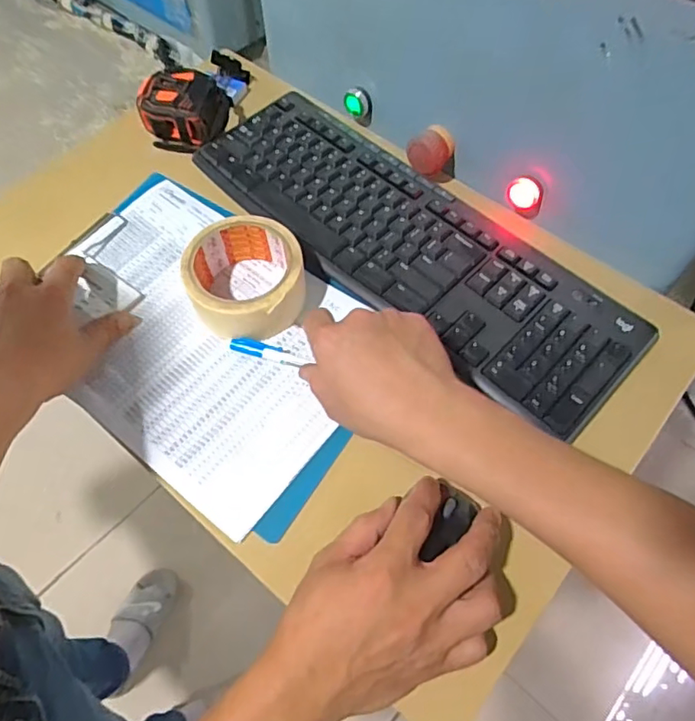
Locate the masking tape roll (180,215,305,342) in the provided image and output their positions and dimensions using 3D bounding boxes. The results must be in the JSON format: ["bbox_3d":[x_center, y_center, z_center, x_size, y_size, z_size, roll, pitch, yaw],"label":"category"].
[{"bbox_3d":[-0.084,-0.068,0.468,0.094,0.051,0.096,0,60,1],"label":"masking tape roll"}]

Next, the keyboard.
[{"bbox_3d":[0.051,-0.110,0.501,0.428,0.019,0.145,39,67,21],"label":"keyboard"}]

